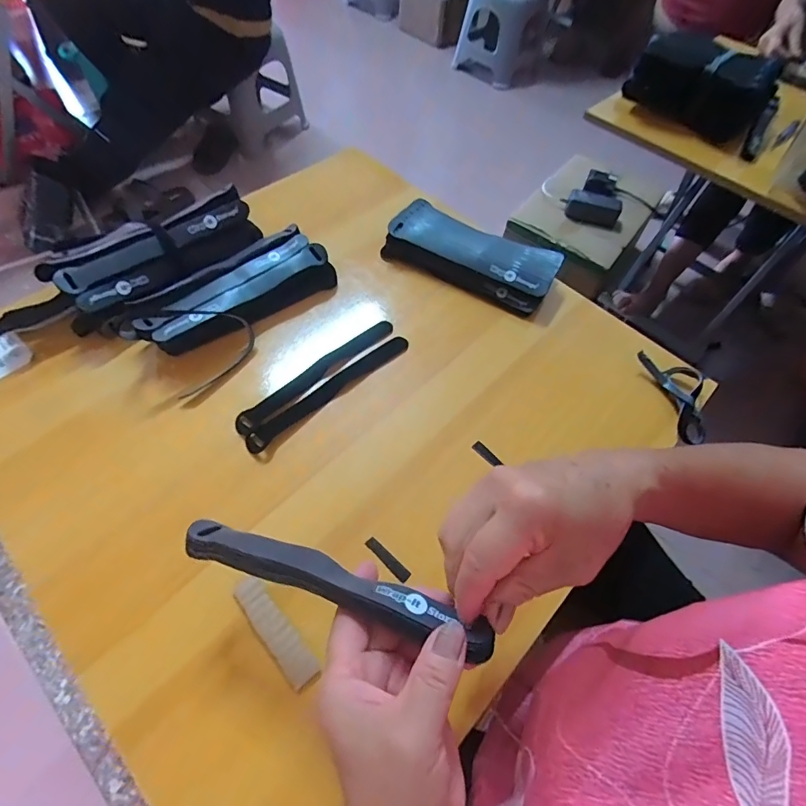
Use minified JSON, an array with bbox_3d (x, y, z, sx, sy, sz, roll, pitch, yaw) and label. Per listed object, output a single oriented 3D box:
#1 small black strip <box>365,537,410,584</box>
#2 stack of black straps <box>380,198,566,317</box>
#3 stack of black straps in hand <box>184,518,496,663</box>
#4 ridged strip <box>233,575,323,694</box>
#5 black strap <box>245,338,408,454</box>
[{"bbox_3d":[-0.012,0.127,0.365,0.044,0.004,0.009,39,63,19],"label":"small black strip"},{"bbox_3d":[0.084,-0.182,0.547,0.202,0.036,0.089,26,59,12],"label":"stack of black straps"},{"bbox_3d":[-0.043,0.103,0.260,0.190,0.015,0.025,14,57,15],"label":"stack of black straps in hand"},{"bbox_3d":[-0.095,0.167,0.330,0.023,0.005,0.088,-35,67,-23],"label":"ridged strip"},{"bbox_3d":[-0.071,-0.015,0.449,0.194,0.007,0.022,-38,68,-24],"label":"black strap"}]

